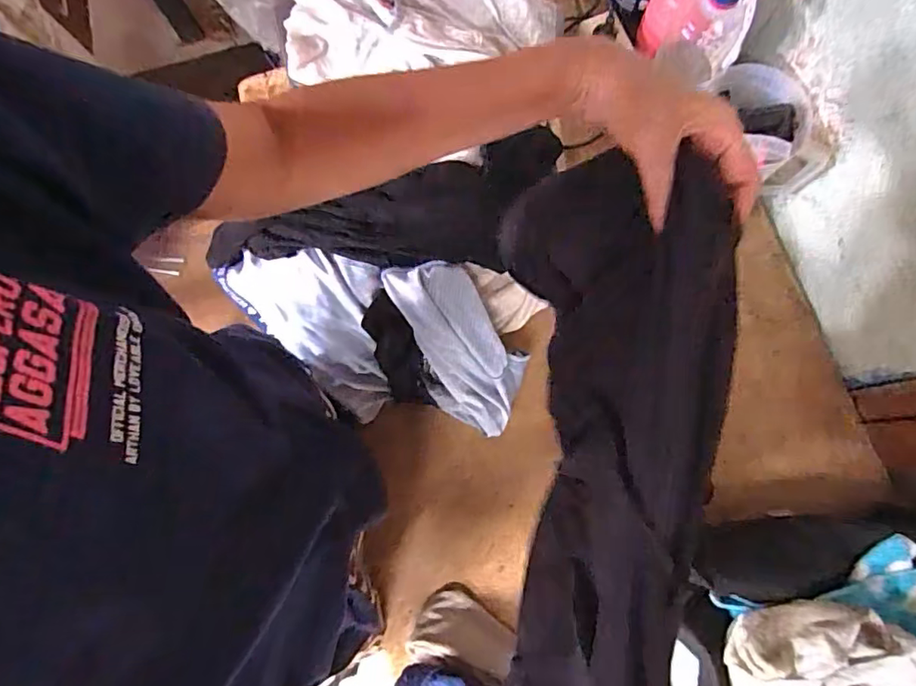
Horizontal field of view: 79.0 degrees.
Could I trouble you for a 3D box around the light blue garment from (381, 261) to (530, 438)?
[{"bbox_3d":[0.004,0.002,0.644,0.119,0.060,0.223,-30,112,-5],"label":"light blue garment"}]

